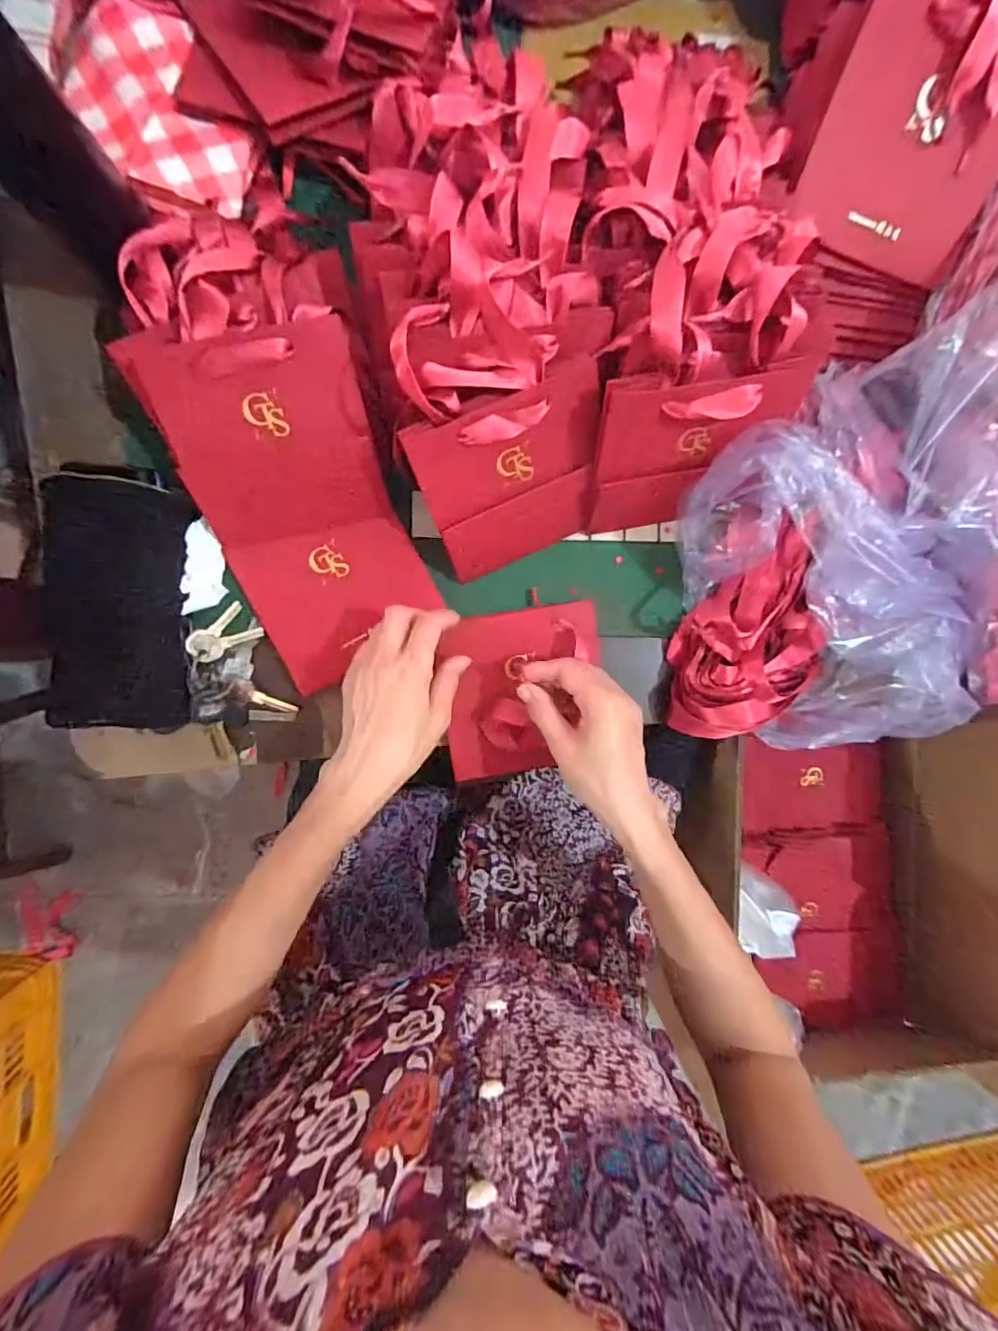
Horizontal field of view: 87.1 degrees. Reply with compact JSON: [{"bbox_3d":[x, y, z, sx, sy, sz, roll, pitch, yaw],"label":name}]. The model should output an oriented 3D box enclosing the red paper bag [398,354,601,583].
[{"bbox_3d":[0.015,-0.134,0.398,0.135,0.138,0.015,-23,51,-3],"label":"red paper bag"}]

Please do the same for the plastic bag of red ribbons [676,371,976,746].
[{"bbox_3d":[0.249,-0.069,0.403,0.186,0.135,0.264,-3,92,-5],"label":"plastic bag of red ribbons"}]

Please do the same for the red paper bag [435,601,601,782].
[{"bbox_3d":[0.022,0.022,0.446,0.132,0.014,0.136,-8,93,-5],"label":"red paper bag"}]

